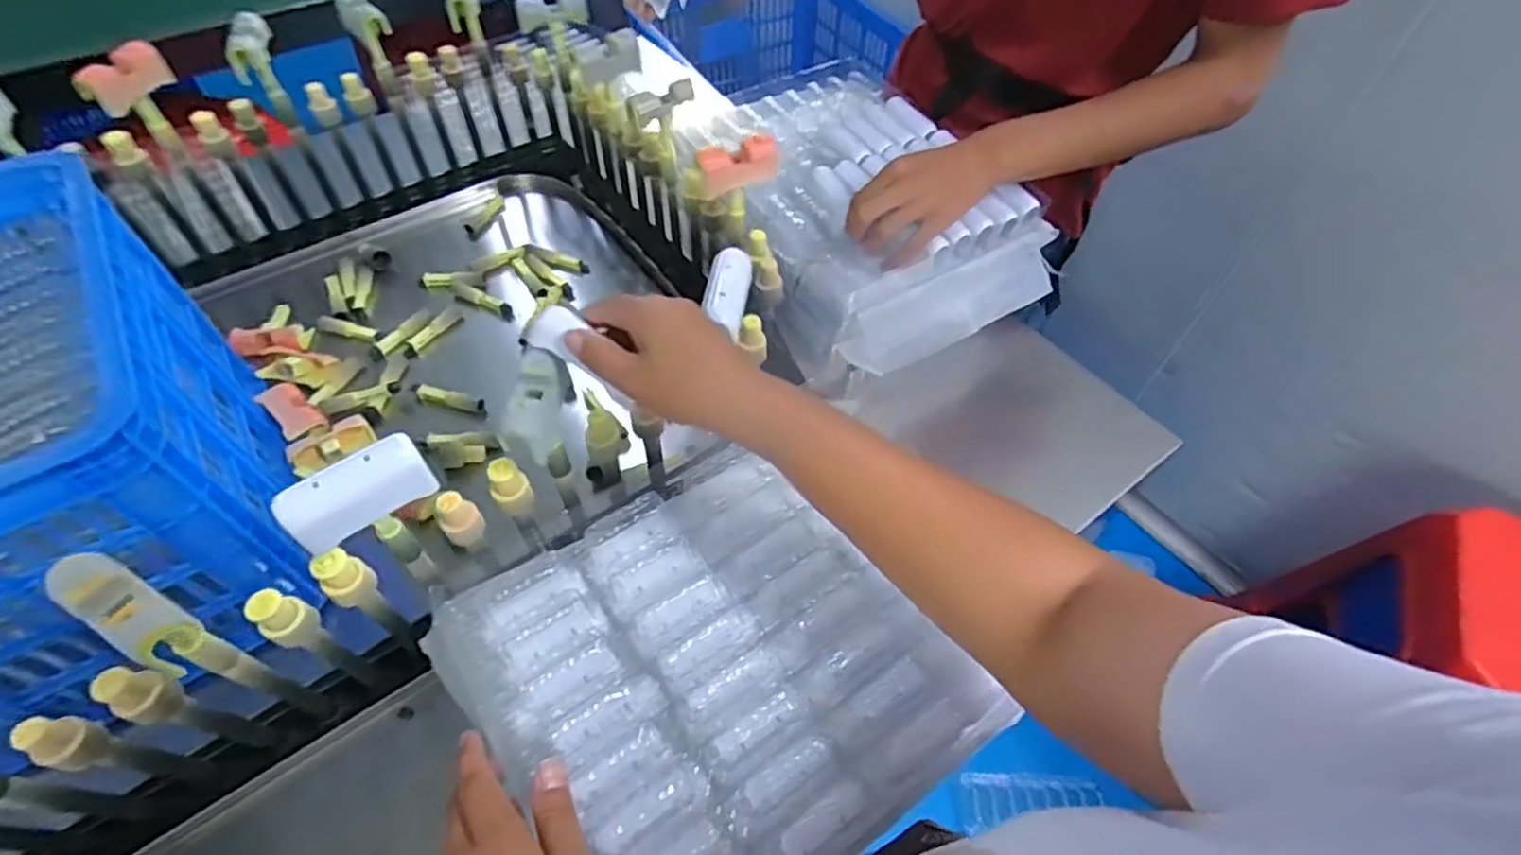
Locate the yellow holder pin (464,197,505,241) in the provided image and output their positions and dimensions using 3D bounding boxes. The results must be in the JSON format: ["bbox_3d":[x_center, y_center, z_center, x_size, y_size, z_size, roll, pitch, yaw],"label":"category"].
[{"bbox_3d":[-0.364,-0.279,0.923,0.019,0.016,0.074,19,55,10],"label":"yellow holder pin"}]

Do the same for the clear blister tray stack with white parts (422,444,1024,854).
[{"bbox_3d":[-0.031,0.162,0.466,0.281,0.031,0.275,-30,60,-23],"label":"clear blister tray stack with white parts"}]

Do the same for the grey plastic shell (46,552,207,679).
[{"bbox_3d":[-0.320,0.092,0.351,0.084,0.026,0.027,39,58,0],"label":"grey plastic shell"}]

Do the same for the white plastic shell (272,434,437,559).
[{"bbox_3d":[-0.231,0.037,0.401,0.076,0.043,0.020,-29,60,-23],"label":"white plastic shell"}]

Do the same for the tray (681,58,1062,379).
[{"bbox_3d":[0.108,-0.244,0.805,0.308,0.124,0.360,-30,60,-23],"label":"tray"}]

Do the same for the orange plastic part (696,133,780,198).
[{"bbox_3d":[-0.020,-0.233,0.617,0.069,0.033,0.026,-17,56,-16],"label":"orange plastic part"}]

